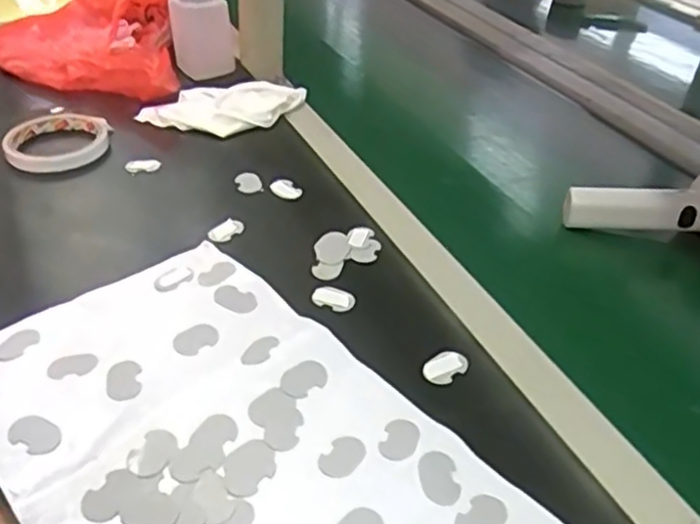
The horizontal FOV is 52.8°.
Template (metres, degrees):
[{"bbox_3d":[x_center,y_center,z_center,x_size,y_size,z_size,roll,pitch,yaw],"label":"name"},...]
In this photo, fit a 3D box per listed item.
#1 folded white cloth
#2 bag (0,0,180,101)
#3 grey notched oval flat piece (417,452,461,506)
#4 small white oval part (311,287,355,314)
[{"bbox_3d":[-0.128,-0.158,0.710,0.147,0.022,0.095,8,36,5],"label":"folded white cloth"},{"bbox_3d":[-0.267,-0.292,0.787,0.270,0.137,0.229,18,38,18],"label":"bag"},{"bbox_3d":[0.047,0.113,0.368,0.020,0.004,0.029,-2,50,-5],"label":"grey notched oval flat piece"},{"bbox_3d":[-0.012,0.025,0.487,0.030,0.005,0.018,20,39,20],"label":"small white oval part"}]

